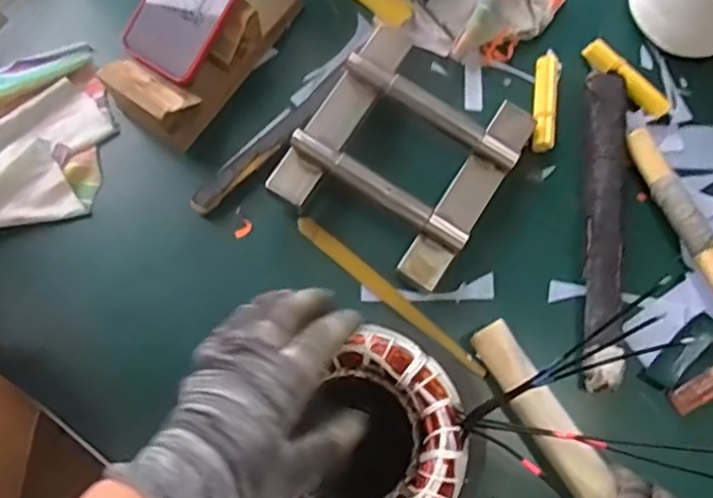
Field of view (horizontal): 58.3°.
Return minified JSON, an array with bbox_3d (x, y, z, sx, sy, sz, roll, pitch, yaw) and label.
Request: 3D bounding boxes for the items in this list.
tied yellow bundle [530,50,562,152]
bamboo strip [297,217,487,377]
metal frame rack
[{"bbox_3d":[0.185,-0.150,0.623,0.025,0.015,0.115,11,74,4],"label":"tied yellow bundle"},{"bbox_3d":[0.031,0.041,0.581,0.213,0.008,0.016,38,77,11],"label":"bamboo strip"},{"bbox_3d":[0.045,-0.089,0.587,0.177,0.056,0.192,31,76,10],"label":"metal frame rack"}]

